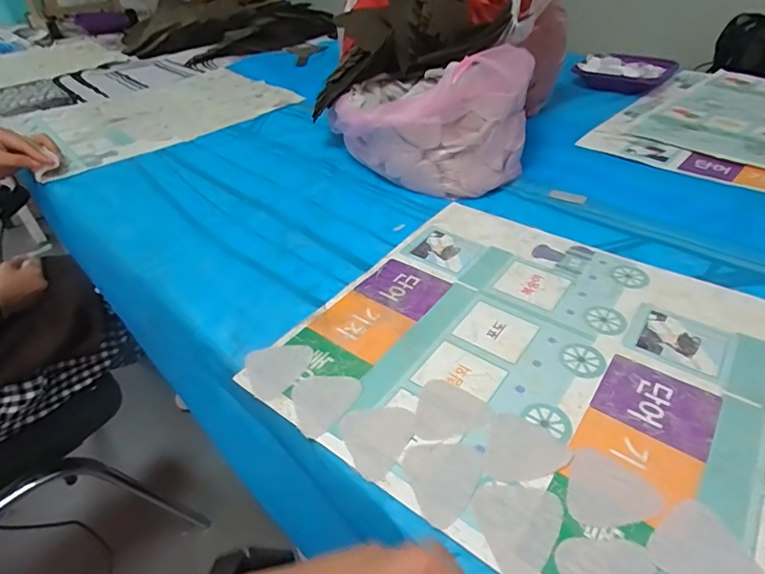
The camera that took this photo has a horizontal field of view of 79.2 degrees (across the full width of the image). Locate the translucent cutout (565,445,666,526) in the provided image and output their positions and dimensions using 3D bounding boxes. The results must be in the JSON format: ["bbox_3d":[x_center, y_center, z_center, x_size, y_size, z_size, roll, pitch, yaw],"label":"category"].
[{"bbox_3d":[0.164,0.145,0.327,0.058,0.004,0.057,15,44,20],"label":"translucent cutout"}]

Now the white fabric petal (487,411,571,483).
[{"bbox_3d":[0.112,0.125,0.356,0.060,0.004,0.057,-2,40,2],"label":"white fabric petal"}]

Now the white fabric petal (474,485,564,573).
[{"bbox_3d":[0.089,0.159,0.314,0.055,0.004,0.064,25,48,30],"label":"white fabric petal"}]

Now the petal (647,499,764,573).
[{"bbox_3d":[0.205,0.168,0.288,0.054,0.004,0.060,-31,47,-28],"label":"petal"}]

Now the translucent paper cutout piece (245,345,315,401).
[{"bbox_3d":[-0.093,0.075,0.428,0.062,0.005,0.058,-18,43,-16],"label":"translucent paper cutout piece"}]

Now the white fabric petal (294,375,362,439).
[{"bbox_3d":[-0.045,0.099,0.397,0.056,0.004,0.061,-10,37,-12],"label":"white fabric petal"}]

